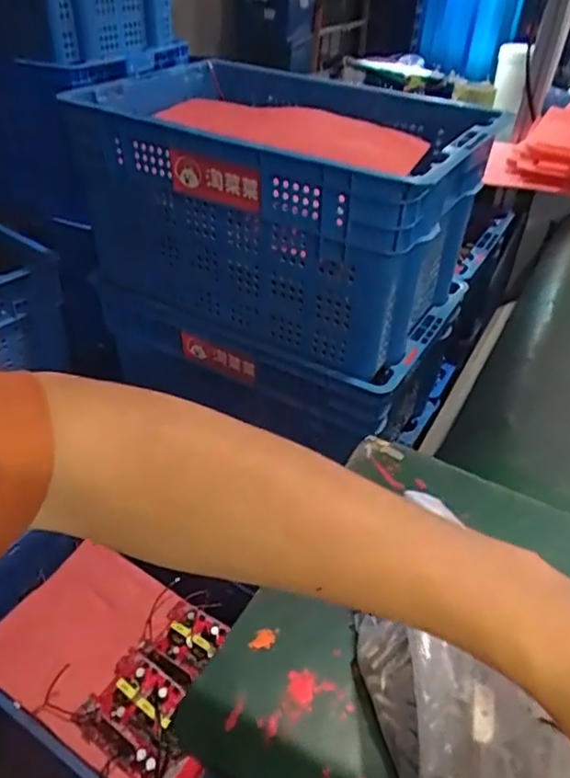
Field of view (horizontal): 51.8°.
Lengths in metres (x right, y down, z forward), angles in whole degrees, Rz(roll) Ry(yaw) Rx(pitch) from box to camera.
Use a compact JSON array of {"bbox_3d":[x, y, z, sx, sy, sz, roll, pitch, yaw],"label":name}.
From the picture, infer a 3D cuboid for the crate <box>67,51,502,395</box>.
[{"bbox_3d":[-0.022,-0.324,0.992,0.624,0.300,0.441,21,41,21],"label":"crate"}]

